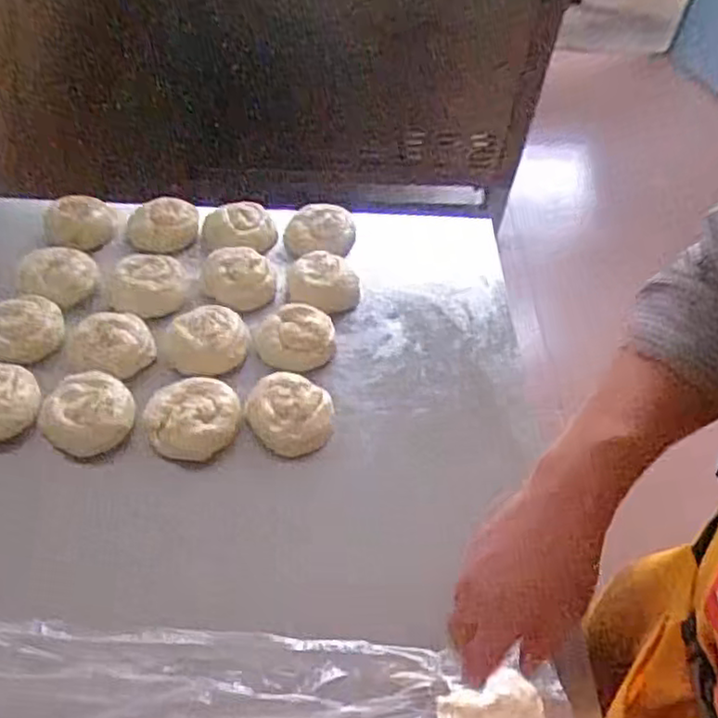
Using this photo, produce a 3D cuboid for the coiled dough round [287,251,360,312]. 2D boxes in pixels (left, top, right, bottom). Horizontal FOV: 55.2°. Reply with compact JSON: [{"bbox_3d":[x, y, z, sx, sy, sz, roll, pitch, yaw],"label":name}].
[{"bbox_3d":[-0.042,-0.090,0.811,0.080,0.029,0.082,3,50,-3],"label":"coiled dough round"}]

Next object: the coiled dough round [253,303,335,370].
[{"bbox_3d":[-0.069,-0.028,0.754,0.082,0.029,0.072,6,50,-1],"label":"coiled dough round"}]

